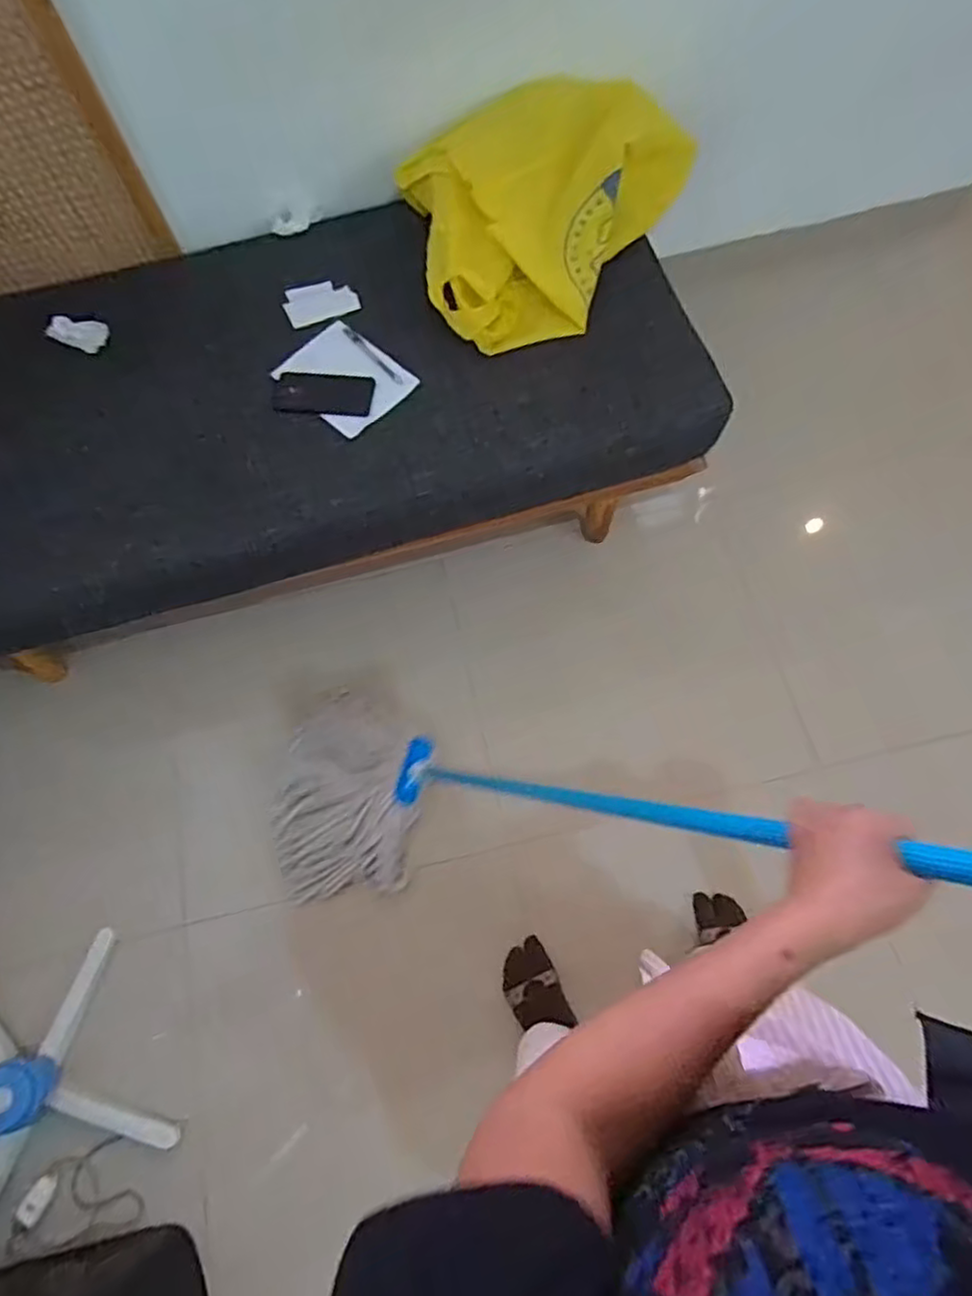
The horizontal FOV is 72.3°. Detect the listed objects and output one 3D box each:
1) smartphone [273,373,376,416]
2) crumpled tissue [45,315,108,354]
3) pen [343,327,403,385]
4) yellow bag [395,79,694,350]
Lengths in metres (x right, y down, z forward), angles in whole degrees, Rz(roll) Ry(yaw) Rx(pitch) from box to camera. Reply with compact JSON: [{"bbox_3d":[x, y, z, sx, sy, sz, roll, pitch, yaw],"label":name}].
[{"bbox_3d":[-0.277,-0.436,1.141,0.170,0.007,0.078,5,71,5],"label":"smartphone"},{"bbox_3d":[-0.725,-0.564,1.183,0.100,0.018,0.065,18,73,9],"label":"crumpled tissue"},{"bbox_3d":[-0.197,-0.516,1.163,0.014,0.013,0.158,-37,73,-10],"label":"pen"},{"bbox_3d":[0.103,-0.732,1.123,0.509,0.188,0.416,2,71,4],"label":"yellow bag"}]

